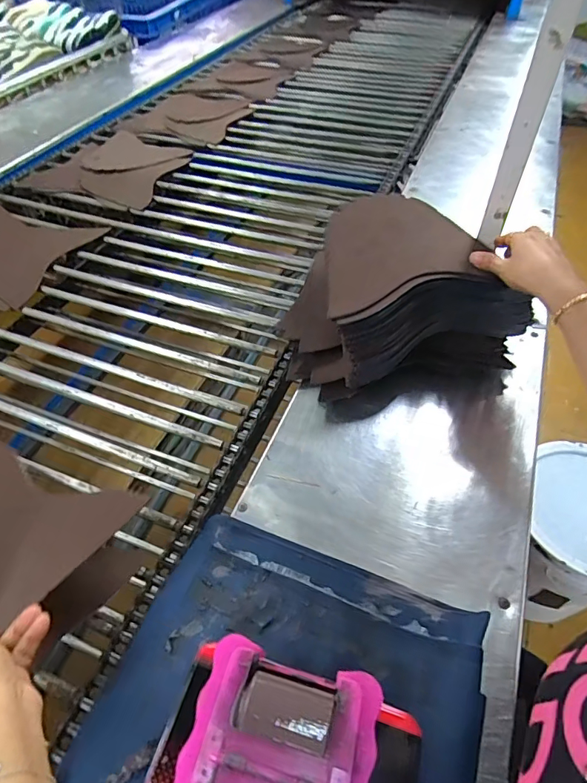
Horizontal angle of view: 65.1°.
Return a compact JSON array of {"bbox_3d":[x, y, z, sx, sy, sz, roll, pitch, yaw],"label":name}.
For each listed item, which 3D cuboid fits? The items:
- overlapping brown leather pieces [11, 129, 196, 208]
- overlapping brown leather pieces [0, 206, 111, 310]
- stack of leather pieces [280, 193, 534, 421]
[{"bbox_3d":[-0.420,-0.544,1.101,0.329,0.015,0.324,17,52,15],"label":"overlapping brown leather pieces"},{"bbox_3d":[-0.558,-0.268,0.883,0.294,0.027,0.239,15,51,12],"label":"overlapping brown leather pieces"},{"bbox_3d":[0.137,-0.122,0.613,0.288,0.146,0.237,-9,50,-6],"label":"stack of leather pieces"}]

